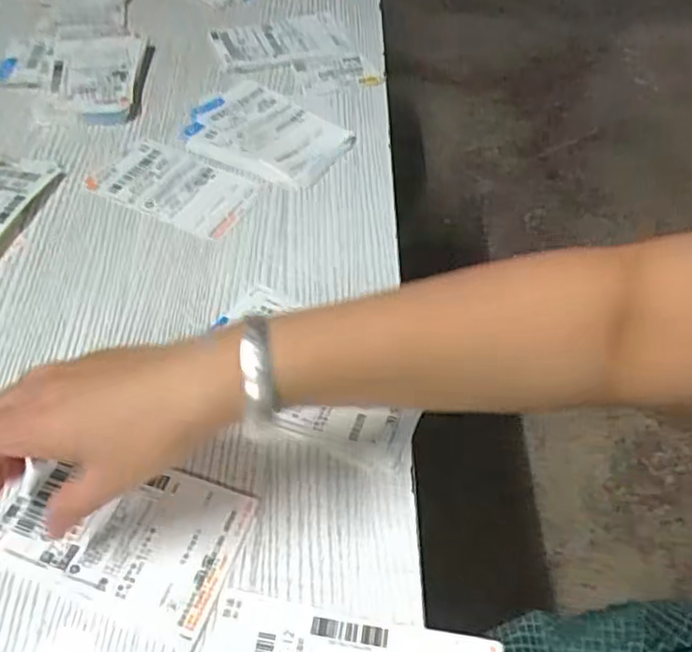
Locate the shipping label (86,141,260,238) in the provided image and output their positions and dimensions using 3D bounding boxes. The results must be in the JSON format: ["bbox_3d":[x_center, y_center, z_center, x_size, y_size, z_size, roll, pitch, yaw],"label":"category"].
[{"bbox_3d":[-0.139,-0.117,0.540,0.127,0.005,0.077,23,53,14],"label":"shipping label"}]

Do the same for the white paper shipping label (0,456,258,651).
[{"bbox_3d":[-0.121,0.107,0.356,0.127,0.004,0.079,18,52,11],"label":"white paper shipping label"}]

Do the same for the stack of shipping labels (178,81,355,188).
[{"bbox_3d":[-0.069,-0.167,0.576,0.138,0.009,0.102,31,56,20],"label":"stack of shipping labels"}]

